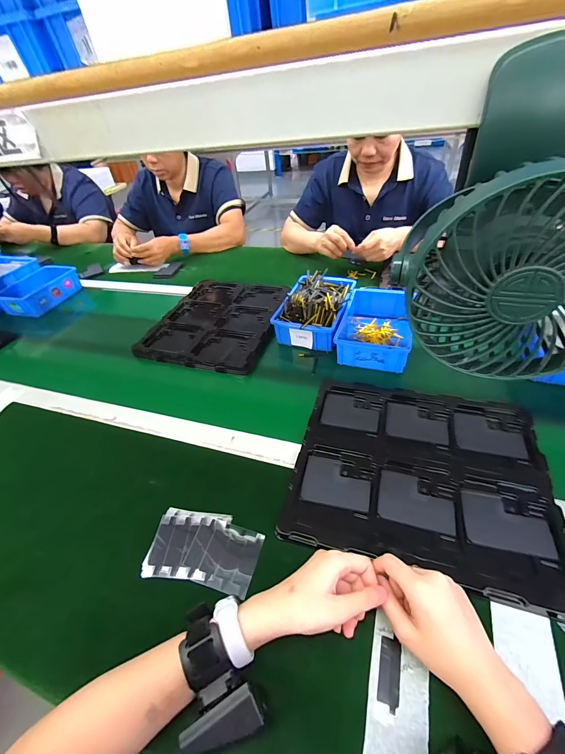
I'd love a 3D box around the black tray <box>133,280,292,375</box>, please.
[{"bbox_3d":[-0.144,-0.137,0.757,0.294,0.032,0.324,11,47,19],"label":"black tray"}]

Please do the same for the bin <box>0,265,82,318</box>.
[{"bbox_3d":[-0.717,-0.253,0.932,0.136,0.063,0.195,10,46,18],"label":"bin"}]

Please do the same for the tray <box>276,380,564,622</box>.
[{"bbox_3d":[0.186,0.126,0.441,0.319,0.019,0.273,8,46,16],"label":"tray"}]

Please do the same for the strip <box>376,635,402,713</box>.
[{"bbox_3d":[0.103,0.282,0.301,0.019,0.004,0.052,9,46,17],"label":"strip"}]

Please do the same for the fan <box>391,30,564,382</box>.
[{"bbox_3d":[0.130,-0.083,0.178,0.105,0.130,0.107,6,45,14],"label":"fan"}]

